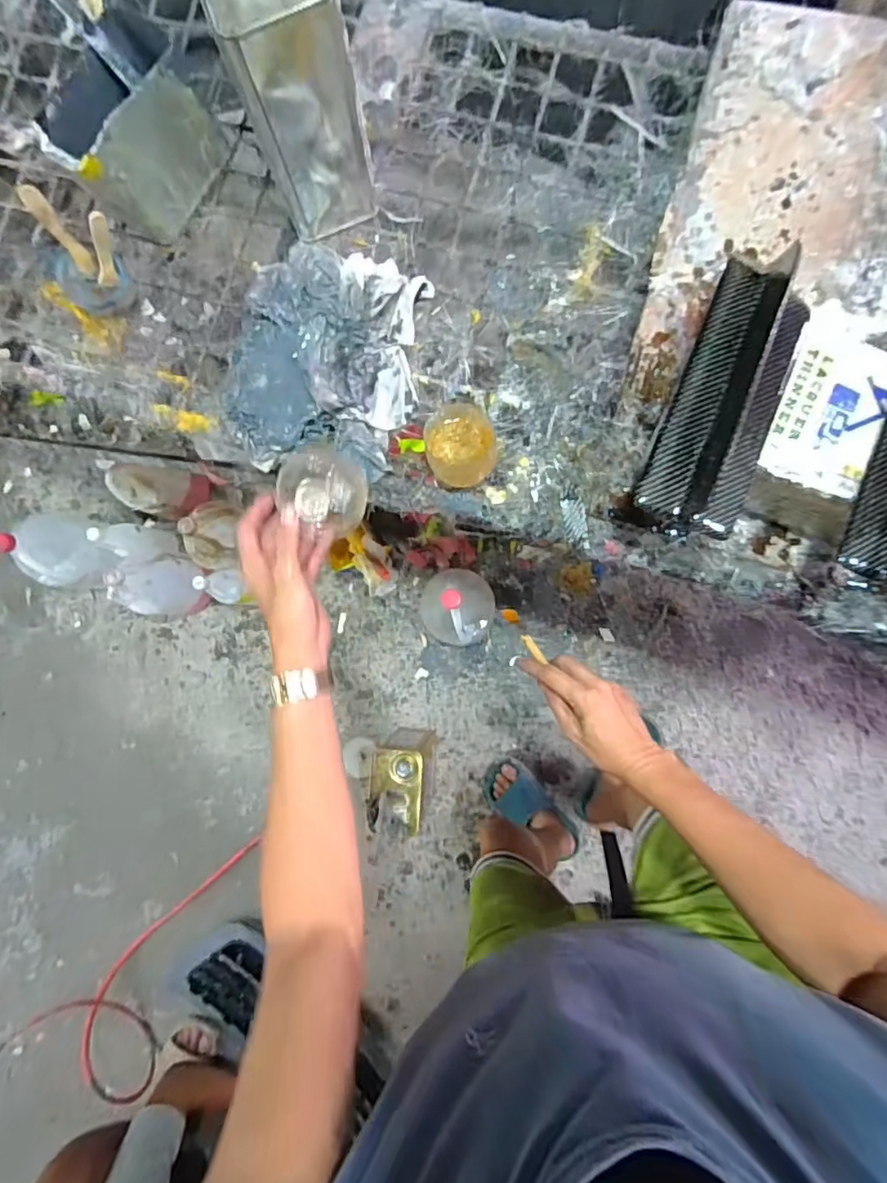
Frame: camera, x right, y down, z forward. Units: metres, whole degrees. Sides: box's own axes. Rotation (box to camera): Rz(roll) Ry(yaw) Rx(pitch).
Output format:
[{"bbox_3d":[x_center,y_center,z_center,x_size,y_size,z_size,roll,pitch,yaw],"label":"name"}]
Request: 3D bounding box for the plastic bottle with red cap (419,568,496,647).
[{"bbox_3d":[0.029,0.037,1.296,0.162,0.217,0.166,0,87,6],"label":"plastic bottle with red cap"}]

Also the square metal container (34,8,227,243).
[{"bbox_3d":[-0.356,-0.535,0.675,0.102,0.125,0.175,37,91,7],"label":"square metal container"}]

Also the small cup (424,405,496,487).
[{"bbox_3d":[0.021,-0.165,0.660,0.079,0.048,0.088,-3,87,6],"label":"small cup"}]

